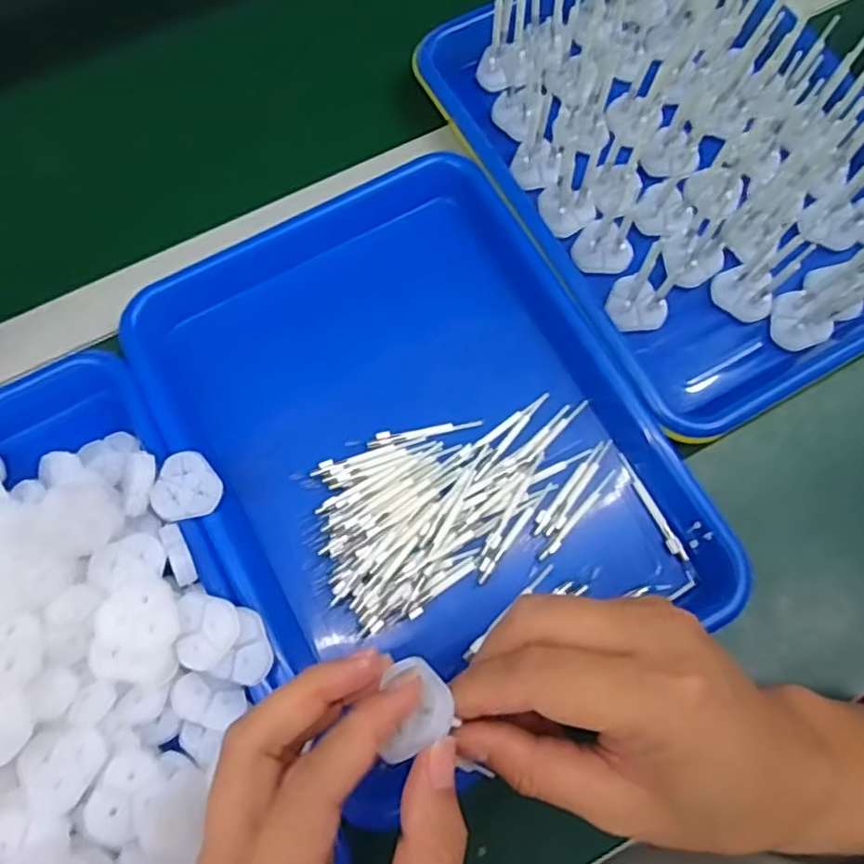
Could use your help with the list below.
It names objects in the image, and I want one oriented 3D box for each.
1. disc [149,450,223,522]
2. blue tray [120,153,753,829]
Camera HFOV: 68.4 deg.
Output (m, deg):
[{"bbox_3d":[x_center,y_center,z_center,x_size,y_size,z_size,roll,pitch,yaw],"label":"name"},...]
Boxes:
[{"bbox_3d":[-0.134,0.030,0.347,0.036,0.012,0.035,0,74,0],"label":"disc"},{"bbox_3d":[-0.012,0.007,0.379,0.246,0.042,0.329,-29,76,-8],"label":"blue tray"}]

